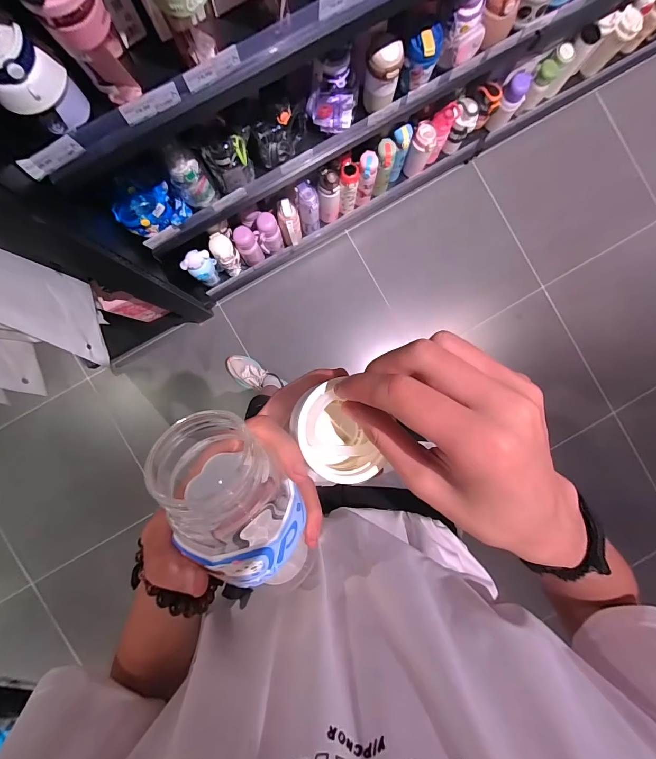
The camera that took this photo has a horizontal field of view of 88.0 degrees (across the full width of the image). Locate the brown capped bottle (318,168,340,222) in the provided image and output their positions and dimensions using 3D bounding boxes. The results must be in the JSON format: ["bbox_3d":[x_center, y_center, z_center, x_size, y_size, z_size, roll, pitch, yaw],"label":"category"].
[{"bbox_3d":[0.005,-0.606,1.147,0.071,0.215,0.069,0,91,-1],"label":"brown capped bottle"}]

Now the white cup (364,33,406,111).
[{"bbox_3d":[0.131,-0.735,0.811,0.080,0.145,0.086,0,91,-1],"label":"white cup"}]

